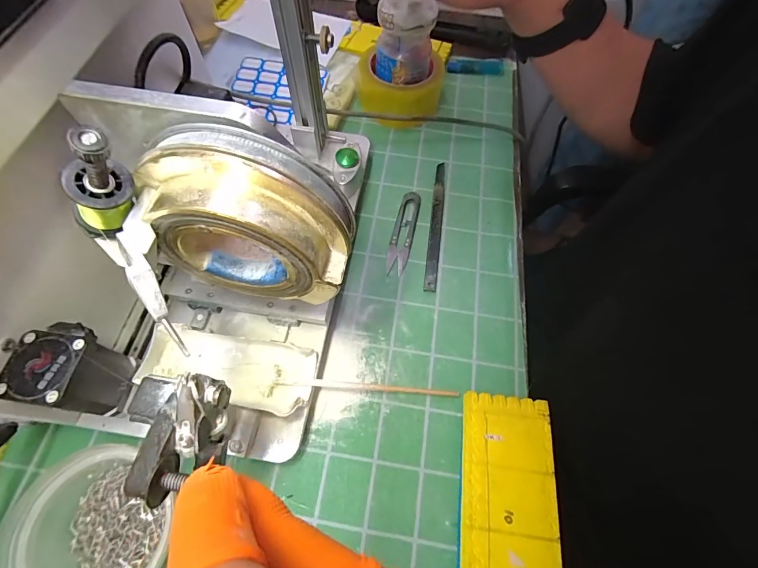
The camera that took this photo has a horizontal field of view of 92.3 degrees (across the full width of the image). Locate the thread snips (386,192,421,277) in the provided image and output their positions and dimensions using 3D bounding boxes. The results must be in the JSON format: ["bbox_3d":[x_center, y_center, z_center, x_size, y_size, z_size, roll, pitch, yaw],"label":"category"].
[{"bbox_3d":[0.026,-0.056,0.389,0.023,0.009,0.097,13,64,4],"label":"thread snips"}]

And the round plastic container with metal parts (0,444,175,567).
[{"bbox_3d":[-0.191,0.171,0.249,0.092,0.054,0.096,1,64,-2],"label":"round plastic container with metal parts"}]

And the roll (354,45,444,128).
[{"bbox_3d":[0.026,-0.247,0.448,0.094,0.059,0.098,1,64,-2],"label":"roll"}]

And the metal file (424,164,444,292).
[{"bbox_3d":[0.062,-0.068,0.394,0.011,0.009,0.163,8,64,2],"label":"metal file"}]

